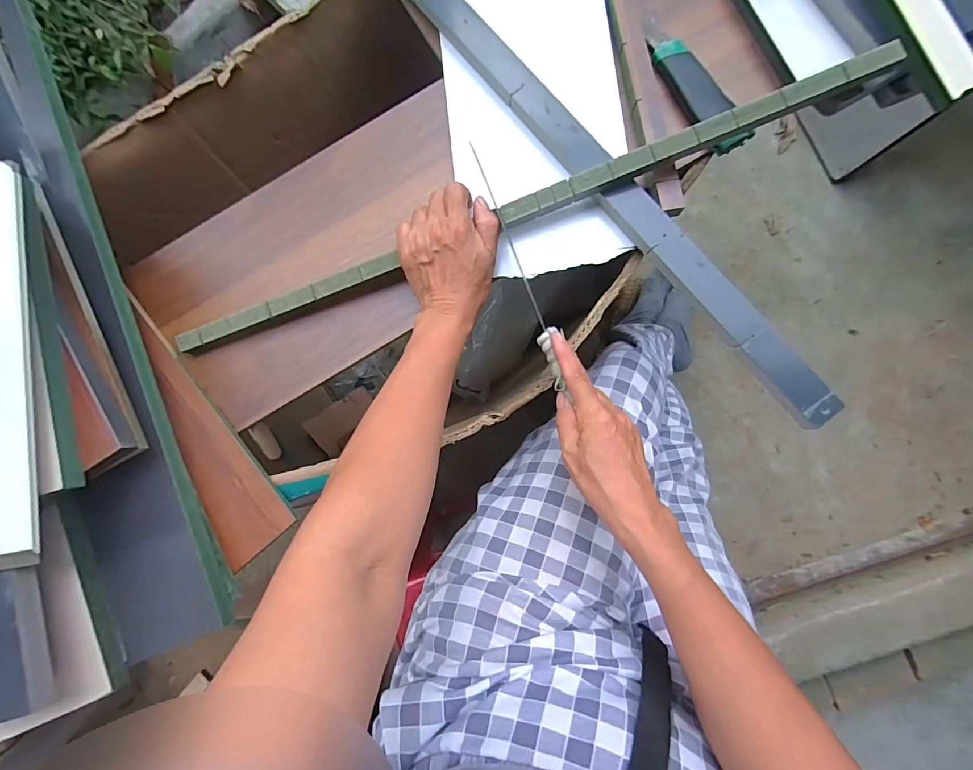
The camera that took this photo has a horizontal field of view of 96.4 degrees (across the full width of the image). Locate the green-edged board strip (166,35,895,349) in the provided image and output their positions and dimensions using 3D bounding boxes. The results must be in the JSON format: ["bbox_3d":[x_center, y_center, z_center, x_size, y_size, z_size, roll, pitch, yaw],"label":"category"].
[{"bbox_3d":[0.022,-0.154,0.391,0.659,0.019,0.023,-20,83,6],"label":"green-edged board strip"}]

